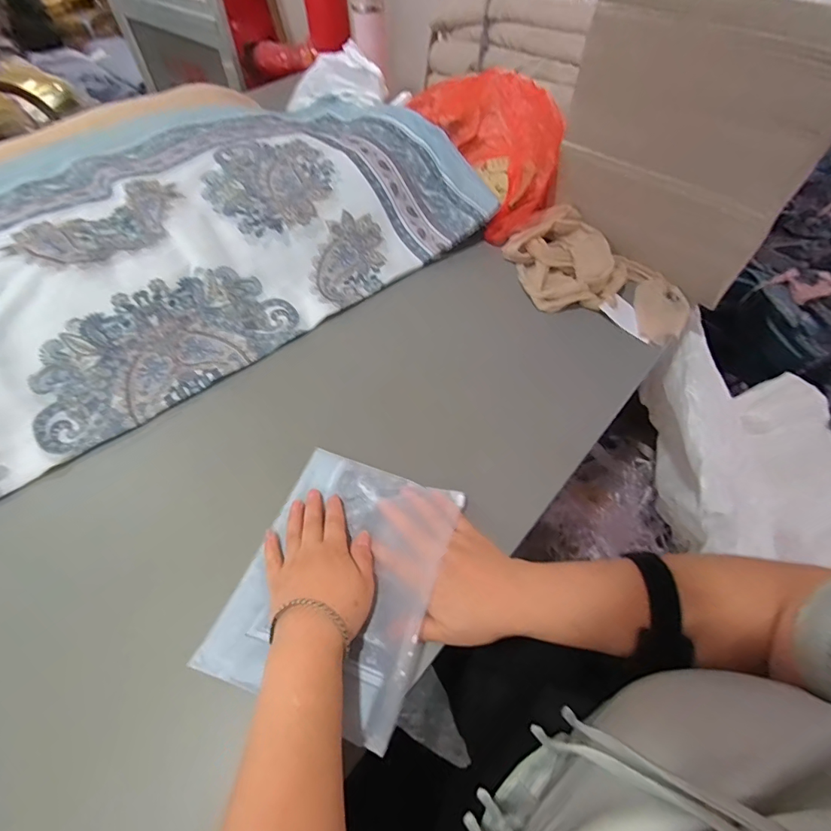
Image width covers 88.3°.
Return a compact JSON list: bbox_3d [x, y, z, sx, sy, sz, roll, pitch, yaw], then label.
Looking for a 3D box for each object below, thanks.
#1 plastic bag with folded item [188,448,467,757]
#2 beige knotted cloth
[{"bbox_3d":[-0.067,0.140,0.389,0.172,0.018,0.217,15,57,12],"label":"plastic bag with folded item"},{"bbox_3d":[0.246,-0.200,0.605,0.155,0.055,0.272,-39,63,-23],"label":"beige knotted cloth"}]

